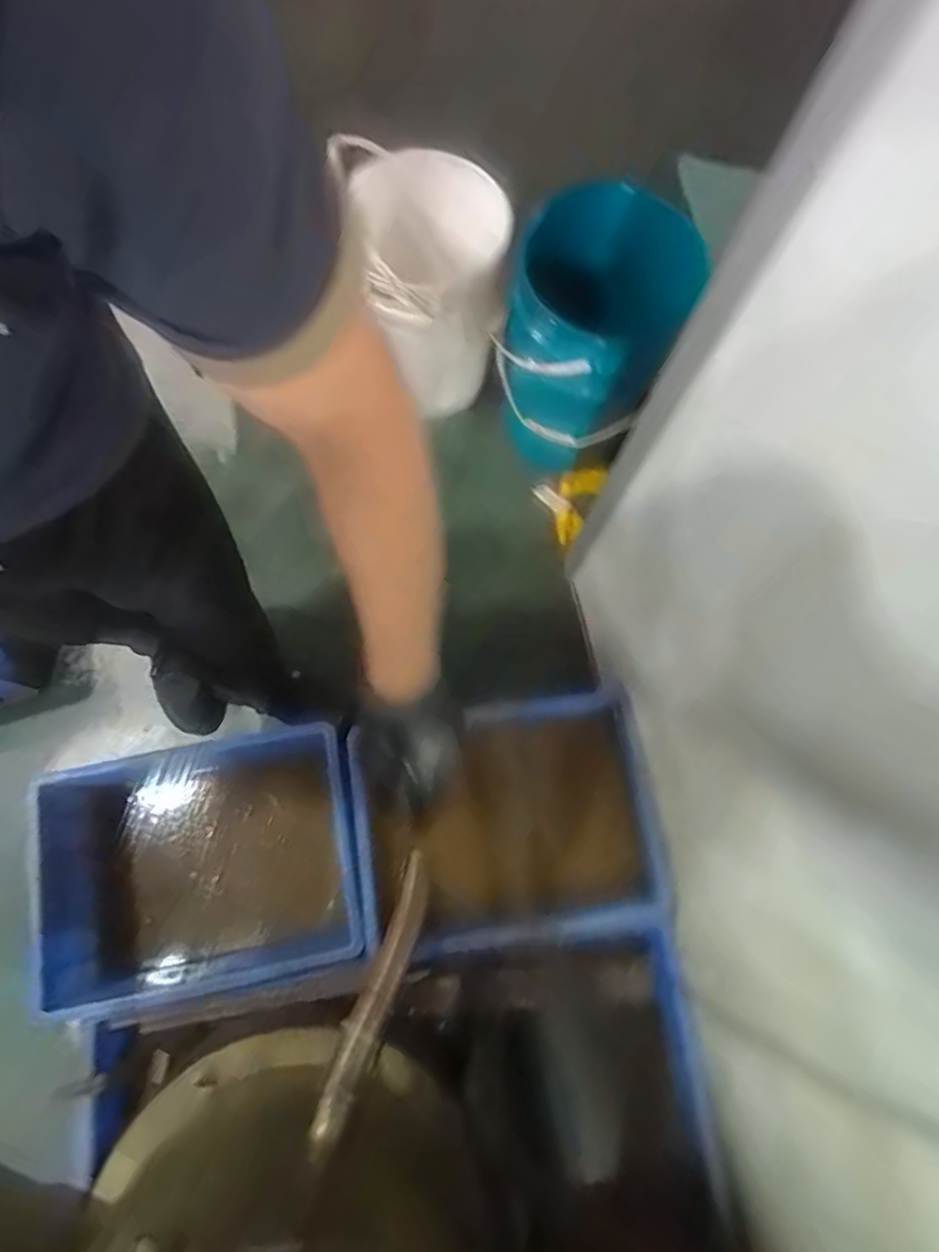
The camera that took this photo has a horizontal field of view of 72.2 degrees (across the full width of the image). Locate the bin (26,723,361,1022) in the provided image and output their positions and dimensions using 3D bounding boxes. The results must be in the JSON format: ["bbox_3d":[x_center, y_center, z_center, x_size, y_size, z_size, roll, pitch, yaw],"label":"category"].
[{"bbox_3d":[-0.454,0.409,1.134,0.518,0.252,0.385,-12,77,-4],"label":"bin"}]

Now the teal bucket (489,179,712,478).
[{"bbox_3d":[0.222,-0.520,1.200,0.272,0.431,0.294,0,76,-2],"label":"teal bucket"}]

